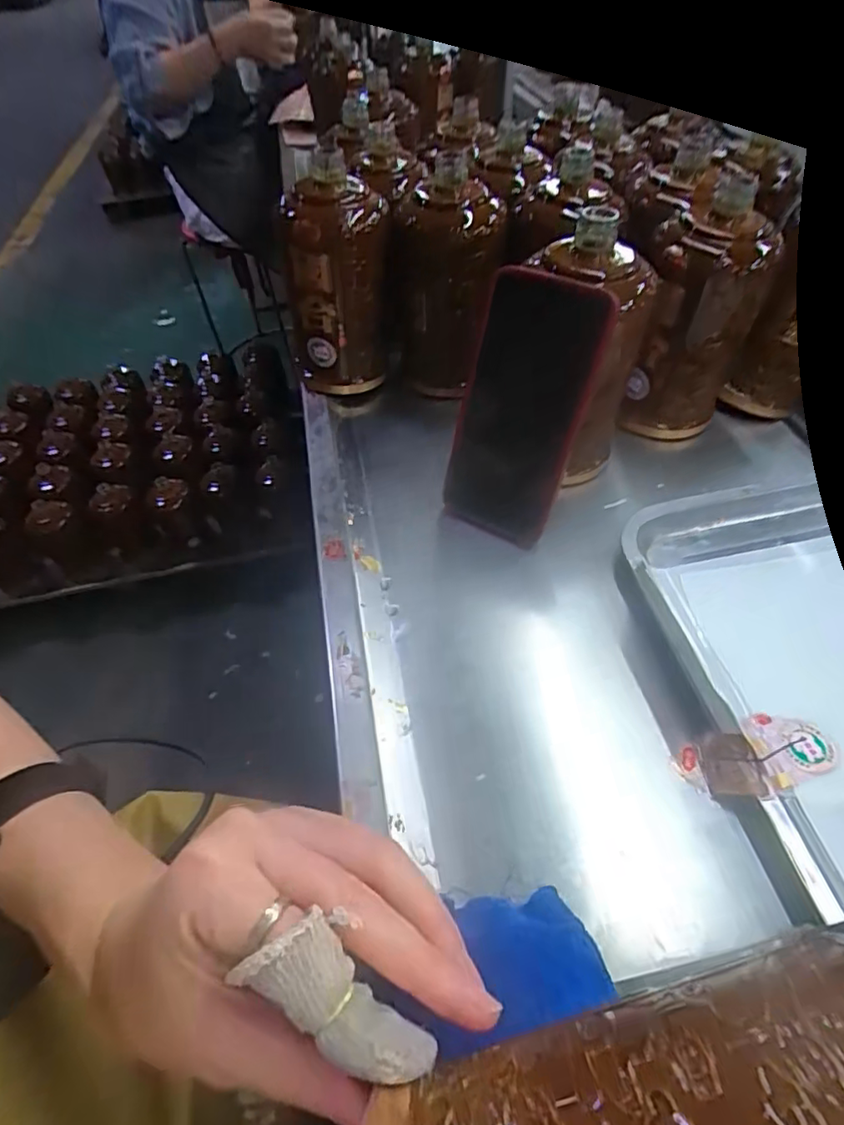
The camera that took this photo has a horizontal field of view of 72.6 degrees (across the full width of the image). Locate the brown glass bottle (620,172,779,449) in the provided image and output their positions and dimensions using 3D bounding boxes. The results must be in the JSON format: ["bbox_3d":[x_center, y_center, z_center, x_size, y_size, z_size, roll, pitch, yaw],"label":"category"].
[{"bbox_3d":[0.207,-0.183,0.448,0.086,0.170,0.076,17,52,16],"label":"brown glass bottle"}]

